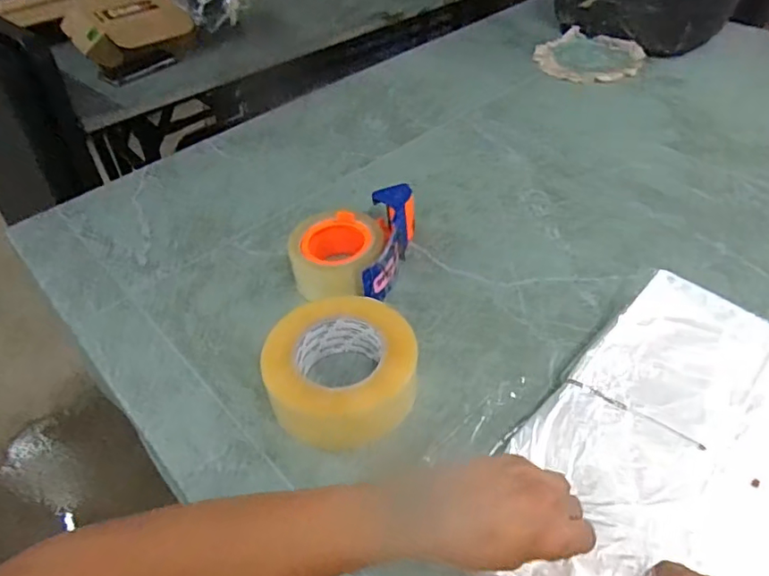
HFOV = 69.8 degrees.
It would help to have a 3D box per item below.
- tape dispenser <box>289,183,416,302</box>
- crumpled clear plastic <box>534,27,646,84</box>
[{"bbox_3d":[-0.035,-0.046,0.599,0.111,0.061,0.151,9,47,14],"label":"tape dispenser"},{"bbox_3d":[0.353,-0.402,0.953,0.174,0.014,0.179,22,51,25],"label":"crumpled clear plastic"}]

